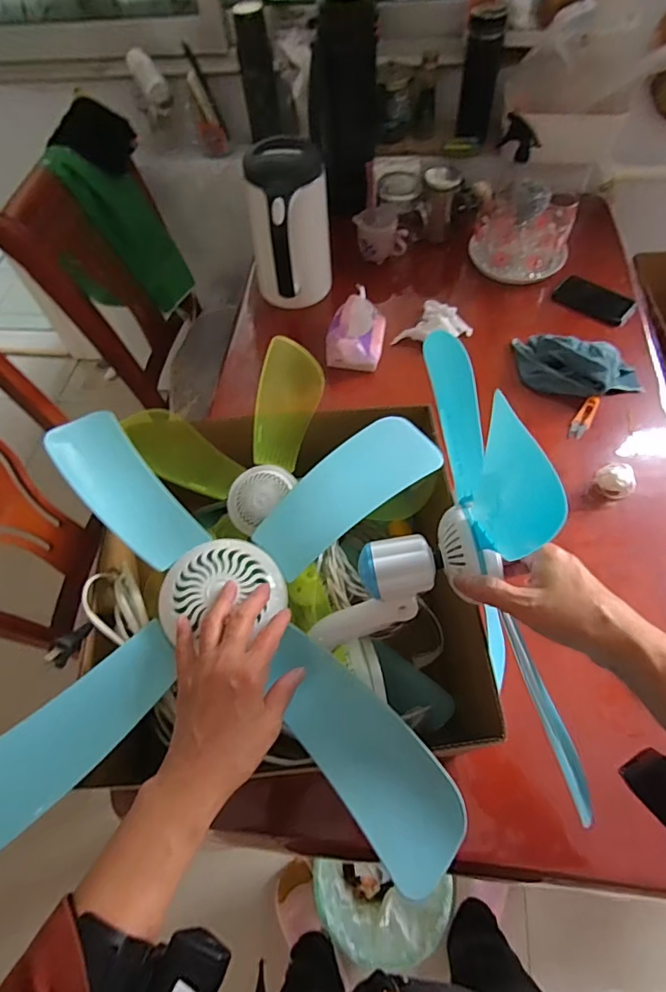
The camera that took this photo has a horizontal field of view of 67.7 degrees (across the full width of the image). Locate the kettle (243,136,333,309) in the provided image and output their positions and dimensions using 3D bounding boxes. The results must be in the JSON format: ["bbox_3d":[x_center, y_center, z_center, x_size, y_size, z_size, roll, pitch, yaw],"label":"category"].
[{"bbox_3d":[-0.075,-0.454,0.879,0.144,0.245,0.165,-8,60,-1],"label":"kettle"}]

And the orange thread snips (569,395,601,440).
[{"bbox_3d":[0.410,-0.129,0.808,0.025,0.009,0.094,29,66,18],"label":"orange thread snips"}]

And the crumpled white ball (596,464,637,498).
[{"bbox_3d":[0.420,-0.024,0.734,0.053,0.037,0.043,38,69,22],"label":"crumpled white ball"}]

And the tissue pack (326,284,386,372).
[{"bbox_3d":[0.043,-0.298,0.871,0.088,0.098,0.131,11,62,10],"label":"tissue pack"}]

